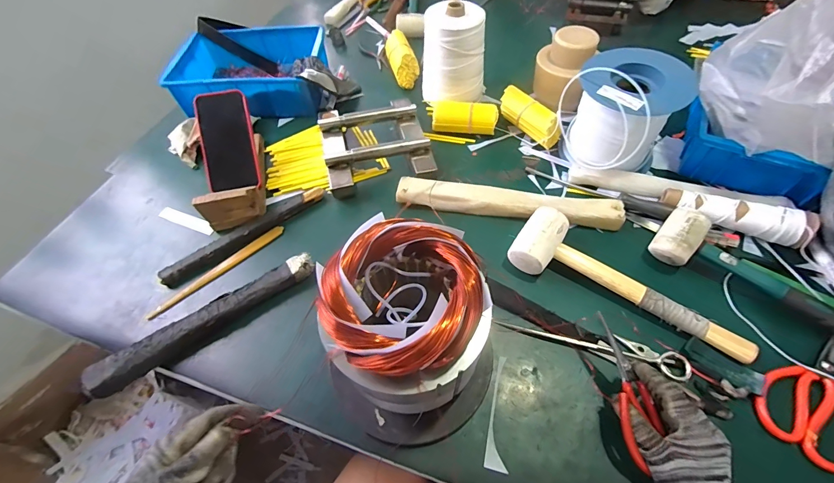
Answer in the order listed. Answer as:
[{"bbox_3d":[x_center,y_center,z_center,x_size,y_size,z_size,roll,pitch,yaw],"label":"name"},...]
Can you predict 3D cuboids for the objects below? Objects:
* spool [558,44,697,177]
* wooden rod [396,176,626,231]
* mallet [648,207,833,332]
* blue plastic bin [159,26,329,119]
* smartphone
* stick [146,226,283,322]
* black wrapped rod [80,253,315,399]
[{"bbox_3d":[0.303,-0.187,0.553,0.158,0.146,0.126,26,62,19],"label":"spool"},{"bbox_3d":[0.135,-0.057,0.552,0.329,0.033,0.042,7,57,8],"label":"wooden rod"},{"bbox_3d":[0.448,0.051,0.441,0.300,0.048,0.069,31,63,22],"label":"mallet"},{"bbox_3d":[-0.332,-0.351,0.742,0.277,0.088,0.225,1,56,4],"label":"blue plastic bin"},{"bbox_3d":[-0.308,-0.160,0.579,0.079,0.018,0.161,-11,87,-7],"label":"smartphone"},{"bbox_3d":[-0.288,0.040,0.526,0.207,0.007,0.015,-39,62,-20],"label":"stick"},{"bbox_3d":[-0.270,0.099,0.470,0.286,0.026,0.032,-32,60,-17],"label":"black wrapped rod"}]

